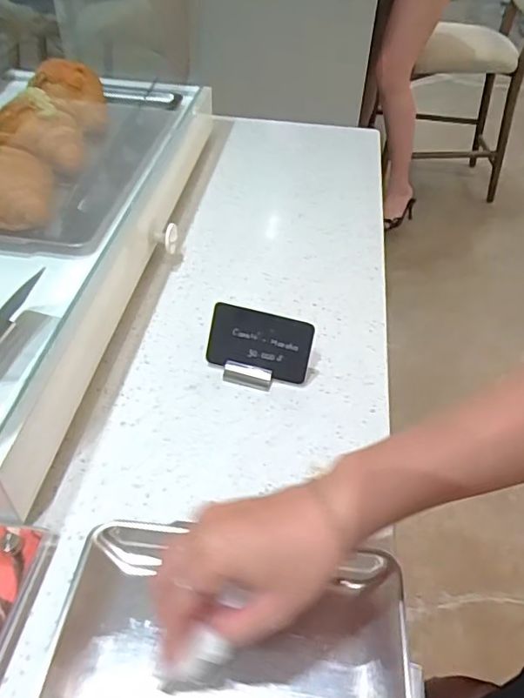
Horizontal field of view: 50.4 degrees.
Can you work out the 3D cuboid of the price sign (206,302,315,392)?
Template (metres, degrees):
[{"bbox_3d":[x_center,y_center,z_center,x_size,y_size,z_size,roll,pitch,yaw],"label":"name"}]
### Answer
[{"bbox_3d":[-0.004,0.000,0.473,0.087,0.065,0.010,13,15,11],"label":"price sign"}]

